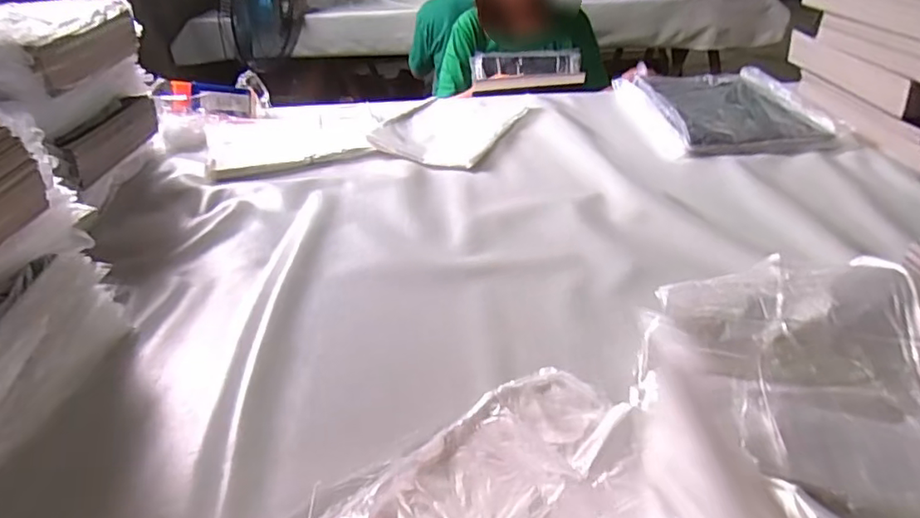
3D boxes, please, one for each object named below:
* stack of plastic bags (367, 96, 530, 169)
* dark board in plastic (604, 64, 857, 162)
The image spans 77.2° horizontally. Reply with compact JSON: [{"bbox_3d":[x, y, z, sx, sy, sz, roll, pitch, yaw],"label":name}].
[{"bbox_3d":[-0.014,-0.263,1.125,0.214,0.034,0.328,13,37,24],"label":"stack of plastic bags"},{"bbox_3d":[0.501,-0.289,1.110,0.319,0.047,0.367,-2,33,2],"label":"dark board in plastic"}]

